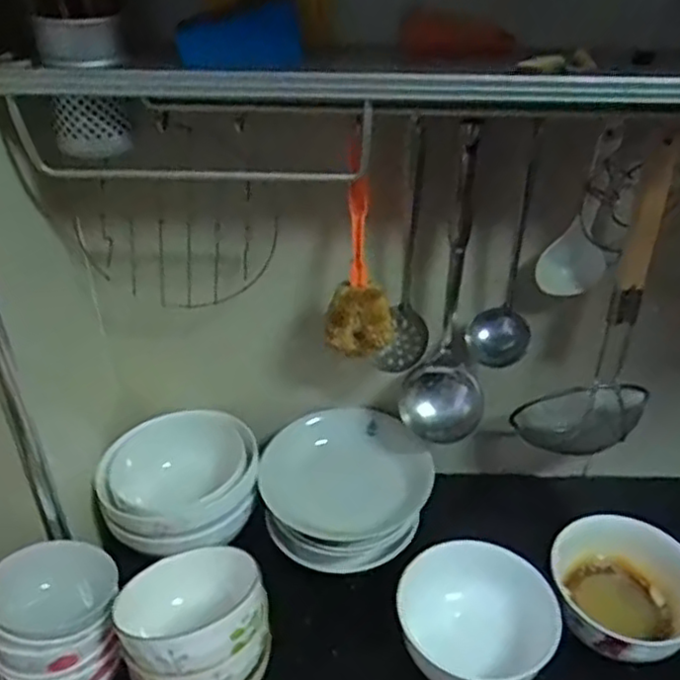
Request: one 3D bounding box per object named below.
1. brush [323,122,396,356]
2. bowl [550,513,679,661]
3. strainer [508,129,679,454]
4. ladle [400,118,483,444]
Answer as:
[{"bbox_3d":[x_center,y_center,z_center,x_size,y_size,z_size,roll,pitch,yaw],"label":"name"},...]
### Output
[{"bbox_3d":[0.022,-0.081,0.670,0.057,0.219,0.059,19,39,23],"label":"brush"},{"bbox_3d":[0.304,0.270,0.733,0.141,0.077,0.147,1,36,-1],"label":"bowl"},{"bbox_3d":[0.276,-0.021,0.727,0.129,0.365,0.065,-10,37,-15],"label":"strainer"},{"bbox_3d":[0.117,-0.049,0.711,0.083,0.328,0.087,5,36,6],"label":"ladle"}]

